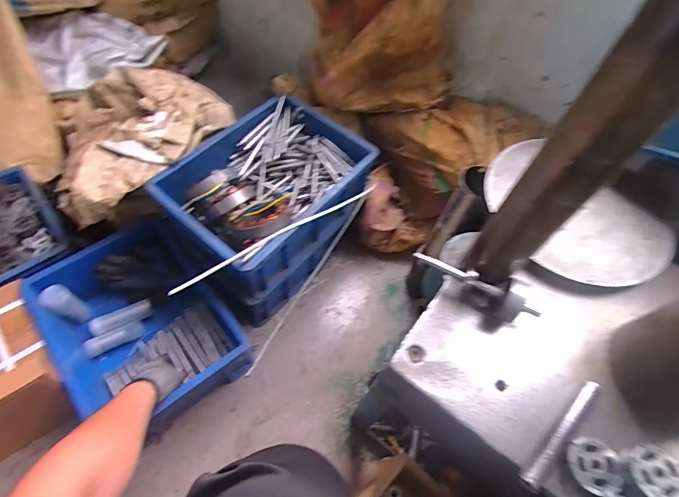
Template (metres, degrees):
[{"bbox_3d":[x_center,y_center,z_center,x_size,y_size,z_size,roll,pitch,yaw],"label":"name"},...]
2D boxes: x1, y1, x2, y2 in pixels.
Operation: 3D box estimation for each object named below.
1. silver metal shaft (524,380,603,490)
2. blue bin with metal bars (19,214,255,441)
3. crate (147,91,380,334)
[{"bbox_3d":[0.236,0.196,0.408,0.138,0.020,0.016,-38,68,-24],"label":"silver metal shaft"},{"bbox_3d":[-0.426,0.170,0.826,0.306,0.143,0.402,-34,67,-23],"label":"blue bin with metal bars"},{"bbox_3d":[-0.157,-0.098,0.897,0.312,0.273,0.413,33,61,15],"label":"crate"}]

